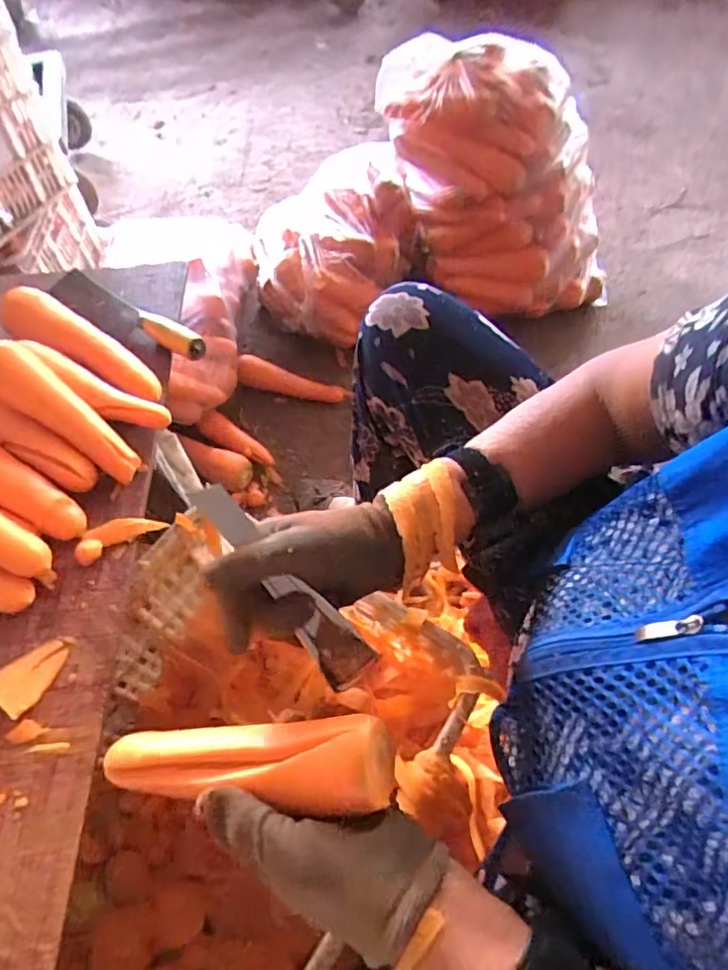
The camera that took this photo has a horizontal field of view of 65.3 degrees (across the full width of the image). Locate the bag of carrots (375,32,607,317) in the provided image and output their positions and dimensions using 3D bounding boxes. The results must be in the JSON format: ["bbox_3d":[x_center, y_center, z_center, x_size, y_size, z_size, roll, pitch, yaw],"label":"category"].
[{"bbox_3d":[0.245,-0.507,0.999,0.437,0.393,0.154,4,57,6],"label":"bag of carrots"}]

